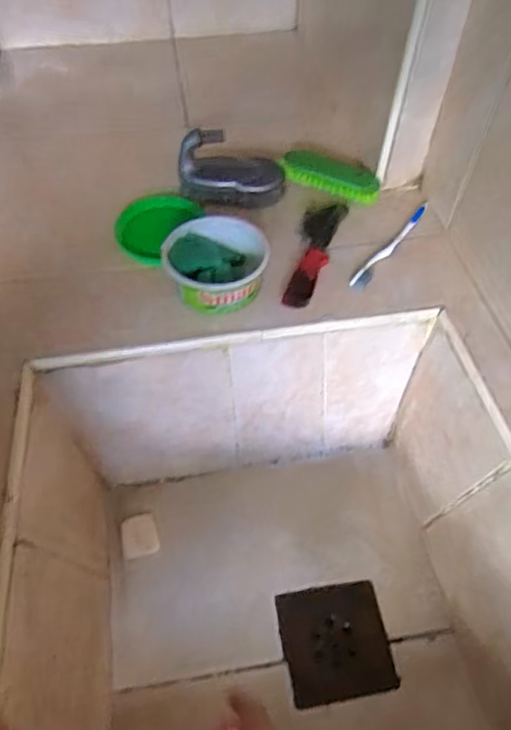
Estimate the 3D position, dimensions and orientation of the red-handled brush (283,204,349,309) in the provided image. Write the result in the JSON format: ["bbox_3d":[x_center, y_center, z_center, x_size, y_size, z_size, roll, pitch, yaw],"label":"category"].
[{"bbox_3d":[0.068,-0.140,0.617,0.044,0.018,0.185,15,54,11],"label":"red-handled brush"}]

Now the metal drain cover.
[{"bbox_3d":[0.082,0.282,0.535,0.104,0.006,0.102,-8,55,-6],"label":"metal drain cover"}]

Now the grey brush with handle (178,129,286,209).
[{"bbox_3d":[-0.028,-0.240,0.648,0.128,0.080,0.062,-12,54,-9],"label":"grey brush with handle"}]

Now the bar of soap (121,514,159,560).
[{"bbox_3d":[-0.131,0.192,0.590,0.040,0.008,0.044,-12,55,-8],"label":"bar of soap"}]

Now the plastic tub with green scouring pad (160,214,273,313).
[{"bbox_3d":[-0.042,-0.111,0.580,0.112,0.048,0.110,0,53,0],"label":"plastic tub with green scouring pad"}]

